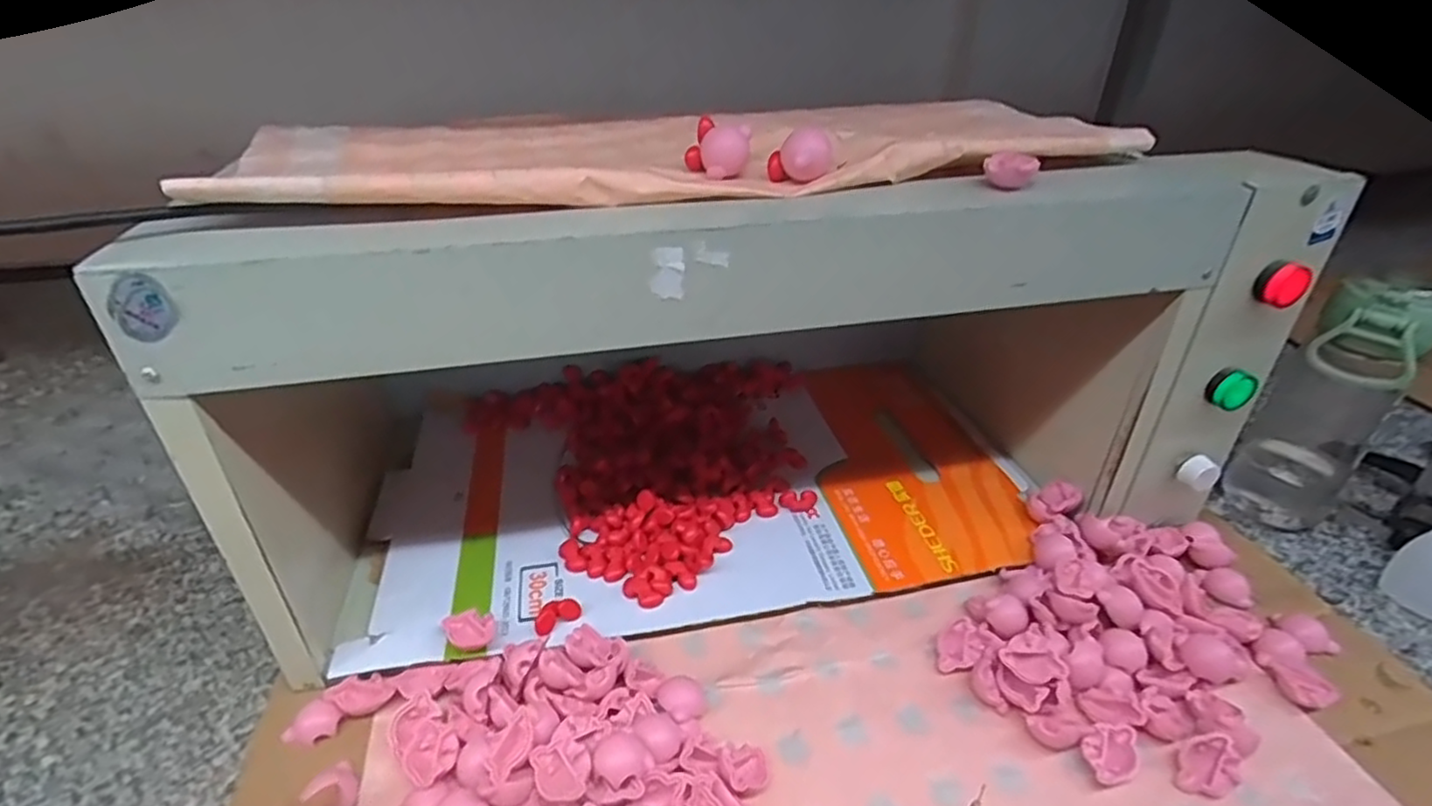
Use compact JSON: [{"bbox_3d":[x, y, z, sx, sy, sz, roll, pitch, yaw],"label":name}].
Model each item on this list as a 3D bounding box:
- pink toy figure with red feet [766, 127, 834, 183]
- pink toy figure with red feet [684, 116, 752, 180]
[{"bbox_3d":[0.049,-0.143,0.394,0.036,0.031,0.025,9,36,9],"label":"pink toy figure with red feet"},{"bbox_3d":[0.002,-0.152,0.406,0.036,0.026,0.024,4,35,2],"label":"pink toy figure with red feet"}]

